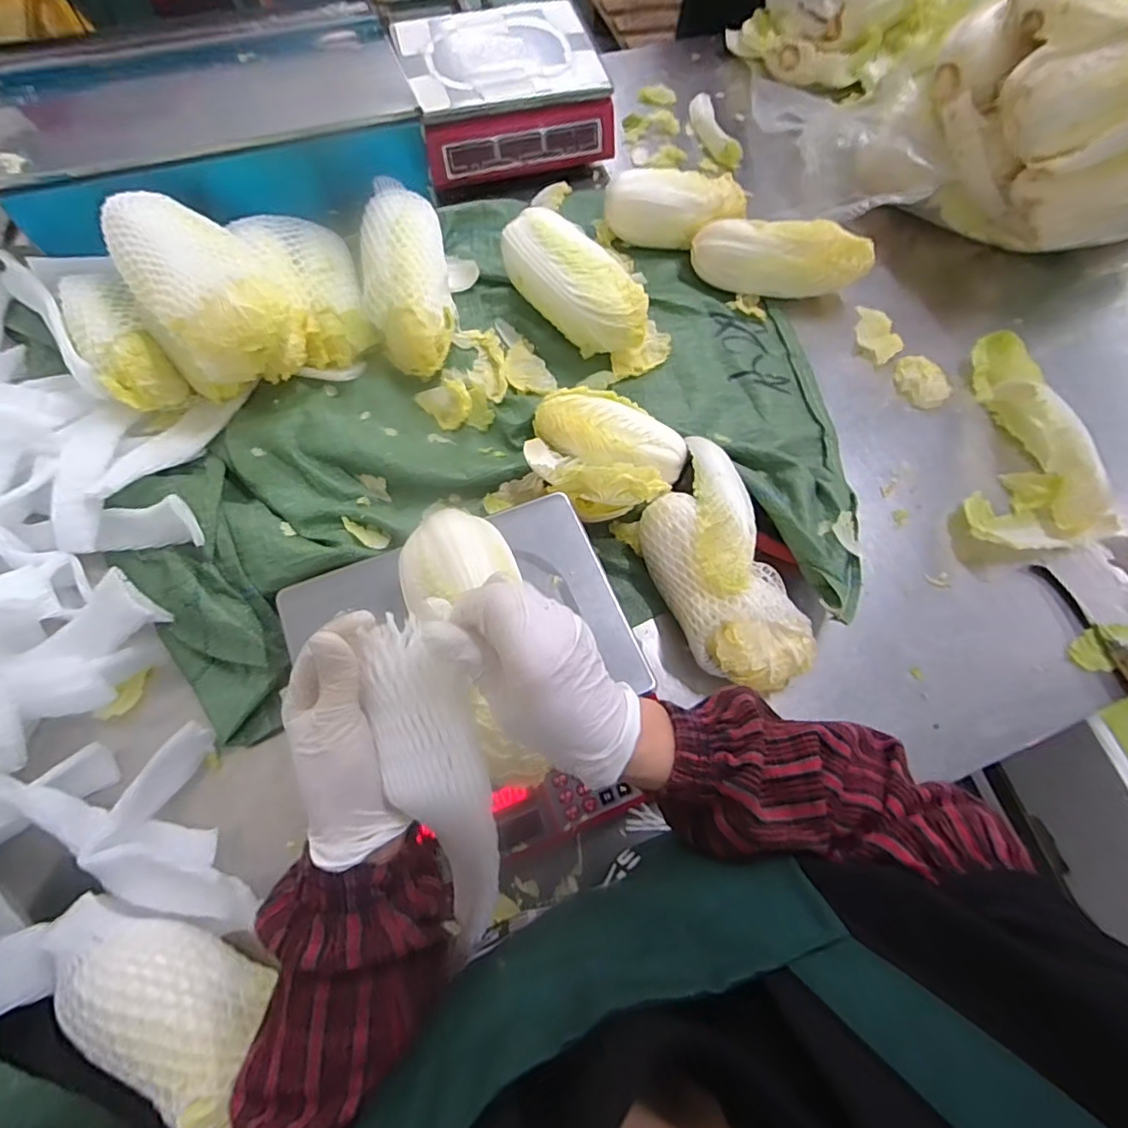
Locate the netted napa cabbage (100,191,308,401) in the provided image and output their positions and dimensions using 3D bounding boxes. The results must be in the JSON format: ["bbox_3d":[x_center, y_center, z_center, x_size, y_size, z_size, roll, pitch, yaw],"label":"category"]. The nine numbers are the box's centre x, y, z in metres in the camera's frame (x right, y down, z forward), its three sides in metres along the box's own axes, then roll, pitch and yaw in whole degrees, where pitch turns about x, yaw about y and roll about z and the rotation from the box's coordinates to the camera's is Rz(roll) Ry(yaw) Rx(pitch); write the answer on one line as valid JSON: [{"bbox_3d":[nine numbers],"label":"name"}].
[{"bbox_3d":[-0.399,-0.301,0.638,0.150,0.134,0.237,-37,75,-15],"label":"netted napa cabbage"}]

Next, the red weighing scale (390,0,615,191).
[{"bbox_3d":[-0.094,-0.734,0.879,0.288,0.107,0.255,-15,70,-8],"label":"red weighing scale"}]

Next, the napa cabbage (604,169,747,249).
[{"bbox_3d":[0.161,-0.508,0.814,0.202,0.079,0.075,1,69,-2],"label":"napa cabbage"}]

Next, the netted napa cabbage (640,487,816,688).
[{"bbox_3d":[0.170,0.030,0.609,0.117,0.081,0.226,-24,72,-12],"label":"netted napa cabbage"}]

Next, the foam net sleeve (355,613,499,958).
[{"bbox_3d":[-0.067,0.133,0.330,0.051,0.029,0.204,-16,104,-9],"label":"foam net sleeve"}]

